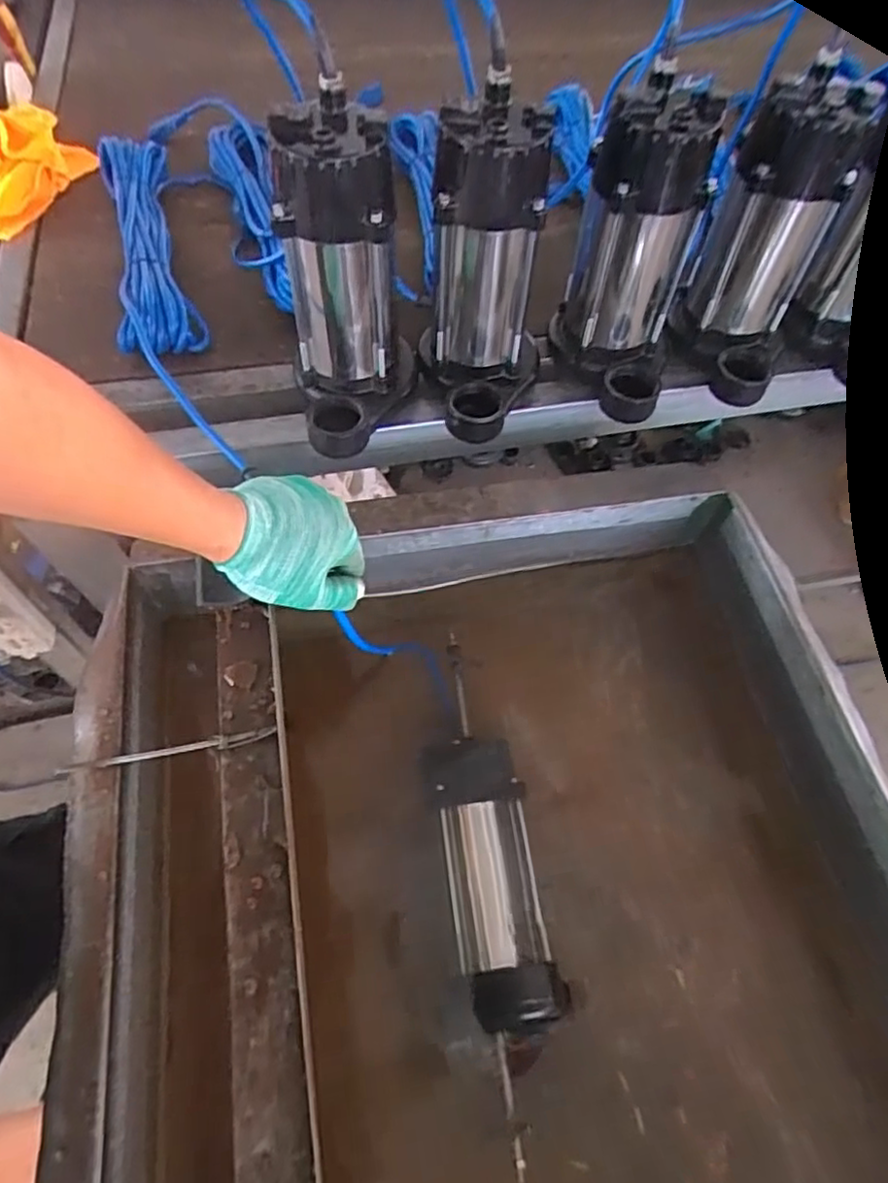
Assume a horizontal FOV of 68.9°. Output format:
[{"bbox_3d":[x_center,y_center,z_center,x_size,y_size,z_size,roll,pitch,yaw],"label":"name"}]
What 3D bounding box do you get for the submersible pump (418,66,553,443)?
[{"bbox_3d":[0.032,-0.262,0.564,0.106,0.246,0.149,6,60,0],"label":"submersible pump"}]

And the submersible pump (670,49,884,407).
[{"bbox_3d":[0.289,-0.300,0.591,0.100,0.226,0.125,14,61,5],"label":"submersible pump"}]

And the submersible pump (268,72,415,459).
[{"bbox_3d":[-0.087,-0.259,0.555,0.109,0.239,0.186,-7,61,-7],"label":"submersible pump"}]

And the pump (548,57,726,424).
[{"bbox_3d":[0.166,-0.292,0.580,0.110,0.223,0.141,14,61,5],"label":"pump"}]

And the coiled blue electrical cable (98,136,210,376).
[{"bbox_3d":[-0.325,-0.374,0.705,0.081,0.075,0.341,-15,62,-11],"label":"coiled blue electrical cable"}]

